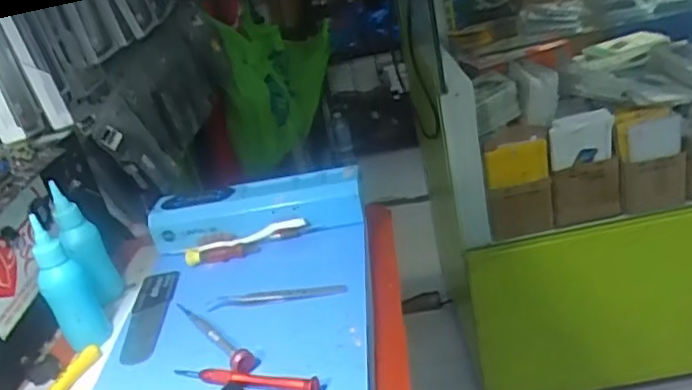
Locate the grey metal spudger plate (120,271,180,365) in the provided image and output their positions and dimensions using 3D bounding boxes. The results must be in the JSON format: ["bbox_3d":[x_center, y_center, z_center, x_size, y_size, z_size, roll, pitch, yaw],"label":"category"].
[{"bbox_3d":[-0.169,0.101,0.539,0.035,0.004,0.119,-12,27,3],"label":"grey metal spudger plate"}]

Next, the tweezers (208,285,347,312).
[{"bbox_3d":[-0.056,0.083,0.519,0.111,0.006,0.015,-12,27,1],"label":"tweezers"}]

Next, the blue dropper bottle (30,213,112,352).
[{"bbox_3d":[-0.219,0.068,0.499,0.035,0.107,0.030,4,31,31],"label":"blue dropper bottle"}]

